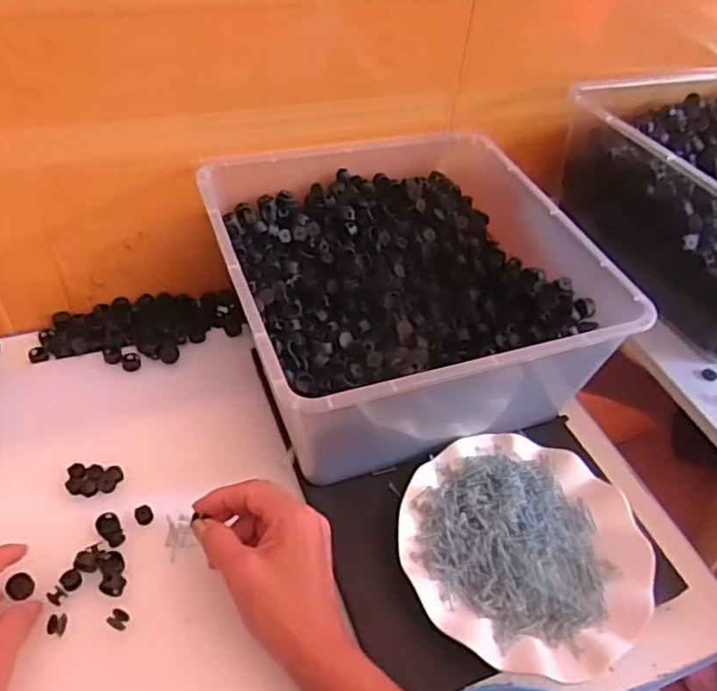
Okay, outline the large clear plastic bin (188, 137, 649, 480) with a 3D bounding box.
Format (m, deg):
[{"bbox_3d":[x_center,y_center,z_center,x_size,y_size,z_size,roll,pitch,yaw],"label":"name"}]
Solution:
[{"bbox_3d":[0.036,-0.041,0.574,0.297,0.144,0.297,-15,50,-20],"label":"large clear plastic bin"}]

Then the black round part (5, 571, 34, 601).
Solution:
[{"bbox_3d":[-0.238,0.170,0.450,0.017,0.010,0.016,3,46,-3],"label":"black round part"}]

